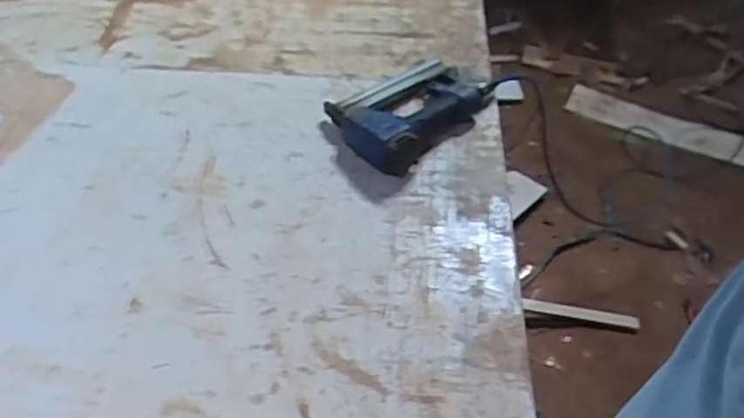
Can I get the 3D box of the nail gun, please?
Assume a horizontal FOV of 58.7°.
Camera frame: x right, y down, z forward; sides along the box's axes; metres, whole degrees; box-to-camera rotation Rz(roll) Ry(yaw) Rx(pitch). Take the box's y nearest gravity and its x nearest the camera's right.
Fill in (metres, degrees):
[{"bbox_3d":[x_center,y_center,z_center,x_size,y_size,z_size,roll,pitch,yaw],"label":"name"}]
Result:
[{"bbox_3d":[0.054,-0.151,0.914,0.157,0.052,0.243,36,57,27],"label":"nail gun"}]

